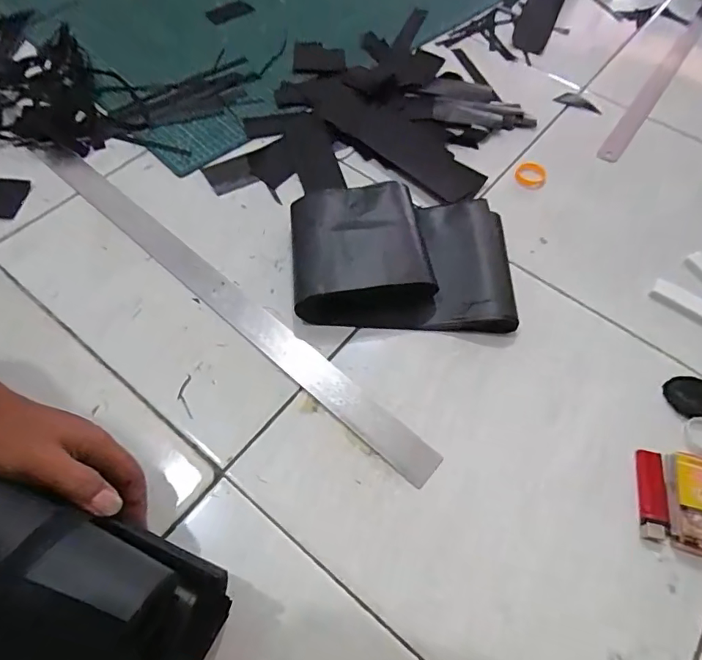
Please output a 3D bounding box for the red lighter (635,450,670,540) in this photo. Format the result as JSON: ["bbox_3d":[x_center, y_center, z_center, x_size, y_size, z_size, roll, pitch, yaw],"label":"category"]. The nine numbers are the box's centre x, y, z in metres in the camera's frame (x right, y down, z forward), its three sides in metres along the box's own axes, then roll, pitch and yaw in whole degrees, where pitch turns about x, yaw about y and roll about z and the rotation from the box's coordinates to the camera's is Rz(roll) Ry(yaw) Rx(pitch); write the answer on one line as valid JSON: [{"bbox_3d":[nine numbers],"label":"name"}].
[{"bbox_3d":[0.280,0.152,0.431,0.025,0.007,0.080,13,61,5],"label":"red lighter"}]

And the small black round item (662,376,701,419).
[{"bbox_3d":[0.360,0.067,0.485,0.060,0.006,0.044,-23,64,-14],"label":"small black round item"}]

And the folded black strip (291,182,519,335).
[{"bbox_3d":[0.057,-0.086,0.531,0.243,0.053,0.167,2,61,-1],"label":"folded black strip"}]

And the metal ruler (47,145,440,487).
[{"bbox_3d":[-0.158,-0.049,0.531,0.622,0.007,0.038,38,66,18],"label":"metal ruler"}]

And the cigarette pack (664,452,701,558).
[{"bbox_3d":[0.319,0.158,0.423,0.058,0.020,0.087,16,62,6],"label":"cigarette pack"}]

